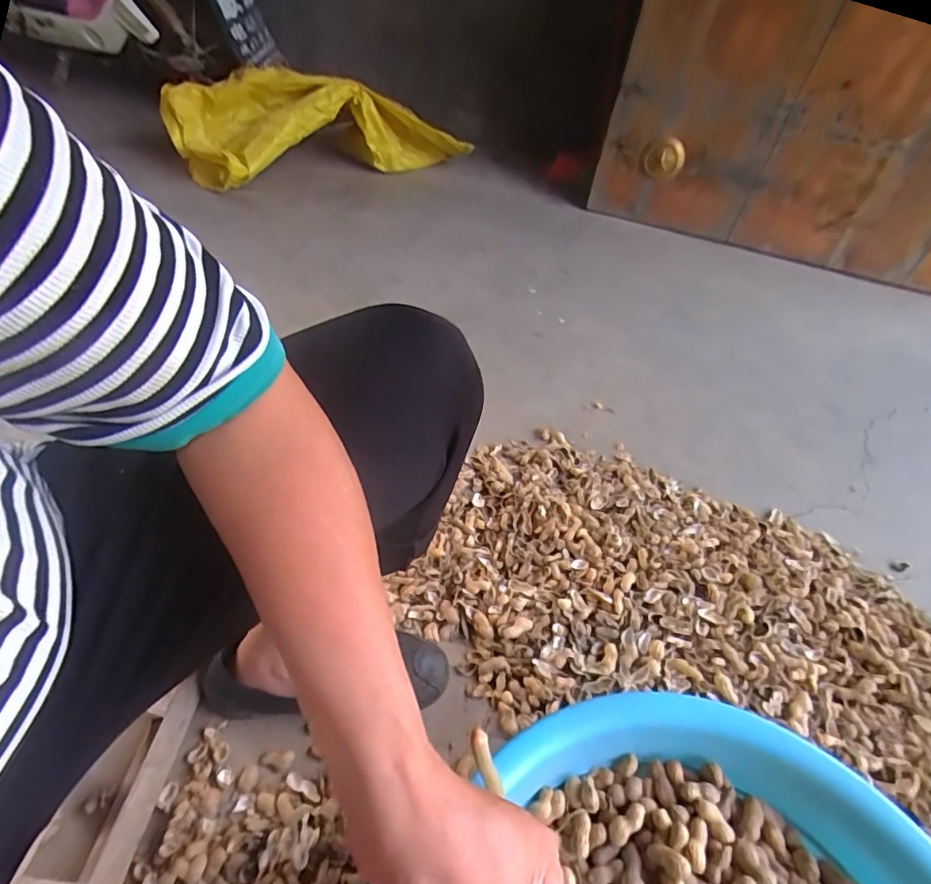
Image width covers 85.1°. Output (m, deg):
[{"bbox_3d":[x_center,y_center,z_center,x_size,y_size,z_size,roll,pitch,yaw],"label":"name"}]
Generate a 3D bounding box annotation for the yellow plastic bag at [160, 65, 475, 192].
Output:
[{"bbox_3d":[-0.442,-0.940,1.519,0.843,0.263,0.333,-9,49,-17],"label":"yellow plastic bag"}]

